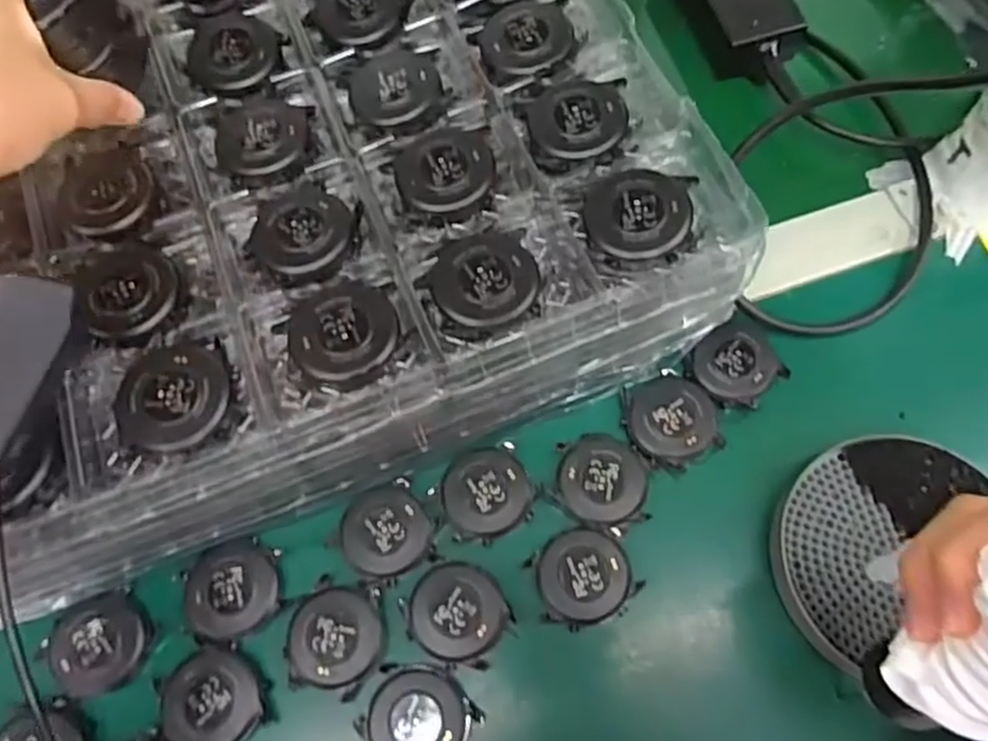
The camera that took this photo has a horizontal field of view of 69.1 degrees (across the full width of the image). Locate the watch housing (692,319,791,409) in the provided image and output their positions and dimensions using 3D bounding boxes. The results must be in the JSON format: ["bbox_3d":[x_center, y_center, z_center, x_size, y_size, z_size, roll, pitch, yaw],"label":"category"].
[{"bbox_3d":[0.129,-0.004,0.378,0.043,0.010,0.042,-1,68,1],"label":"watch housing"}]

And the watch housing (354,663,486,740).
[{"bbox_3d":[-0.033,0.157,0.322,0.048,0.012,0.047,21,70,10],"label":"watch housing"}]

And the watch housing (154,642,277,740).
[{"bbox_3d":[-0.129,0.152,0.329,0.048,0.009,0.043,41,75,16],"label":"watch housing"}]

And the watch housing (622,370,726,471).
[{"bbox_3d":[0.092,0.024,0.369,0.046,0.009,0.047,-1,68,1],"label":"watch housing"}]

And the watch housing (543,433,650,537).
[{"bbox_3d":[0.054,0.055,0.361,0.046,0.011,0.047,18,70,9],"label":"watch housing"}]

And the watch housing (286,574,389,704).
[{"bbox_3d":[-0.074,0.124,0.336,0.044,0.007,0.048,12,69,7],"label":"watch housing"}]

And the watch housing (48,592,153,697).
[{"bbox_3d":[-0.186,0.129,0.340,0.041,0.018,0.041,-1,68,1],"label":"watch housing"}]

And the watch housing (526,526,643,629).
[{"bbox_3d":[0.043,0.098,0.342,0.046,0.006,0.043,-16,68,-5],"label":"watch housing"}]

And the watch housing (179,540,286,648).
[{"bbox_3d":[-0.127,0.105,0.347,0.045,0.010,0.045,-34,71,-11],"label":"watch housing"}]

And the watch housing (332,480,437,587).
[{"bbox_3d":[-0.053,0.080,0.355,0.044,0.009,0.043,-28,70,-9],"label":"watch housing"}]

